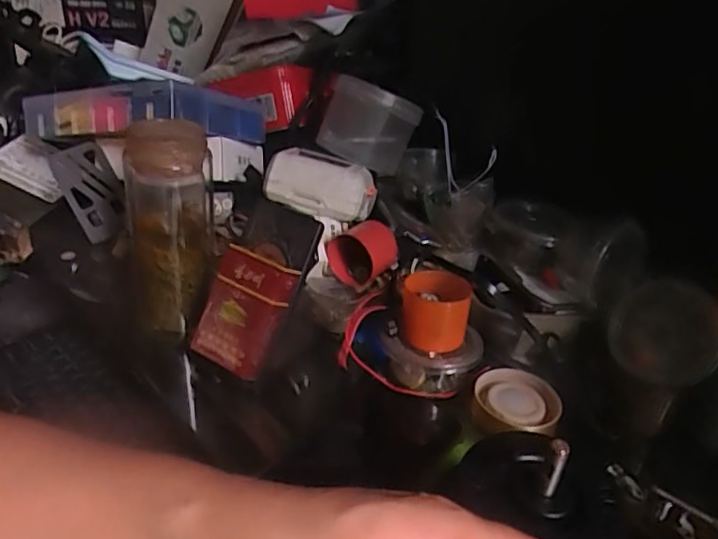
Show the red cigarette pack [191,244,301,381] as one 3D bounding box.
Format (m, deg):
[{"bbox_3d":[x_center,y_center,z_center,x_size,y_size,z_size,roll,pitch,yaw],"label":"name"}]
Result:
[{"bbox_3d":[-0.086,0.032,0.441,0.059,0.083,0.016,22,1,17],"label":"red cigarette pack"}]

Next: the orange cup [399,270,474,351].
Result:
[{"bbox_3d":[0.059,0.031,0.468,0.052,0.042,0.055,5,30,-3],"label":"orange cup"}]

